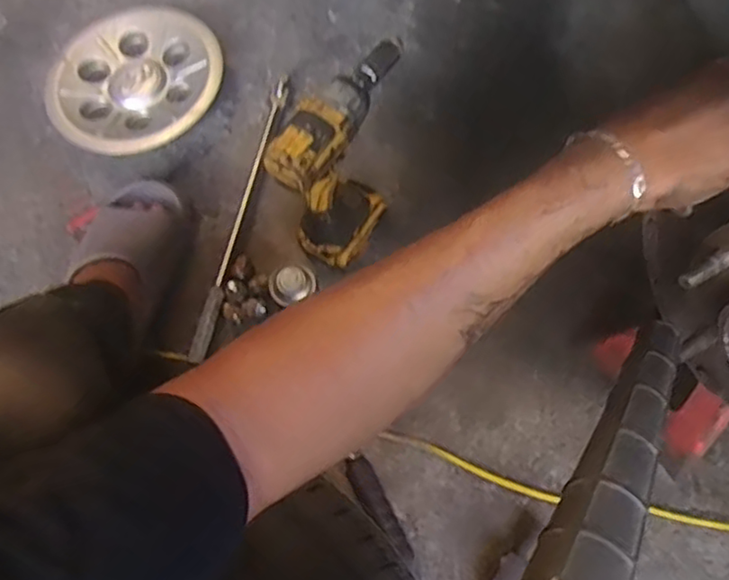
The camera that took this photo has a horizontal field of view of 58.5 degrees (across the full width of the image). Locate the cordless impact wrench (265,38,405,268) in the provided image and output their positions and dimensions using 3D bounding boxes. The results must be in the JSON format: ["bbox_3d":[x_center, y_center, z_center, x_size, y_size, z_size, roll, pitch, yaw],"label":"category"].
[{"bbox_3d":[-0.020,-0.159,0.739,0.080,0.195,0.198,22,71,9],"label":"cordless impact wrench"}]

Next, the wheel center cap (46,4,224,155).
[{"bbox_3d":[-0.335,-0.312,0.936,0.255,0.037,0.261,0,69,1],"label":"wheel center cap"}]

